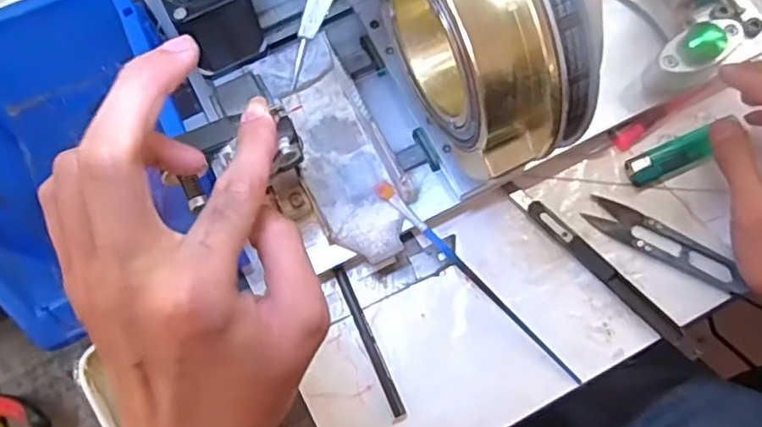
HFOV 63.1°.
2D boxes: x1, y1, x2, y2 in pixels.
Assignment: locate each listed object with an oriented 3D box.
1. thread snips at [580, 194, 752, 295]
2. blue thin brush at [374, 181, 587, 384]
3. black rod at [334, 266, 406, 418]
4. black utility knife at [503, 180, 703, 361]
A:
[{"bbox_3d":[0.176,0.017,0.381,0.099,0.006,0.024,27,76,8],"label":"thread snips"},{"bbox_3d":[0.057,0.040,0.368,0.162,0.008,0.007,45,79,1],"label":"blue thin brush"},{"bbox_3d":[-0.007,0.075,0.368,0.007,0.004,0.093,-23,75,-6],"label":"black rod"},{"bbox_3d":[0.133,0.032,0.379,0.012,0.005,0.146,-43,78,-11],"label":"black utility knife"}]

